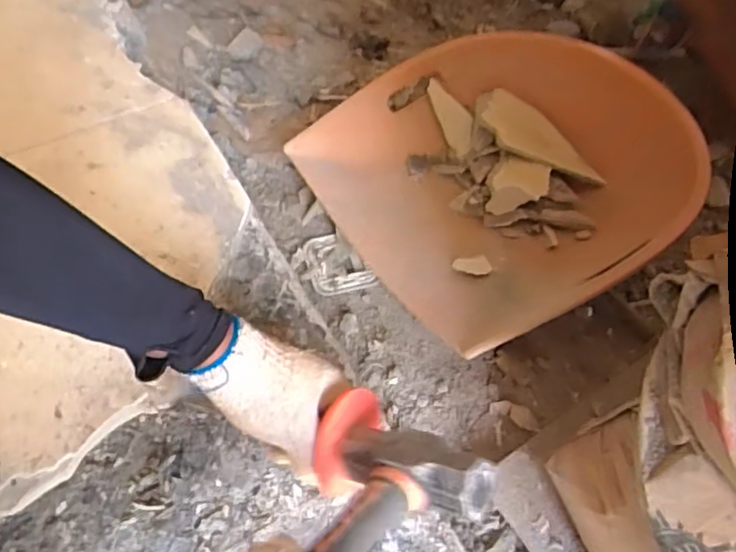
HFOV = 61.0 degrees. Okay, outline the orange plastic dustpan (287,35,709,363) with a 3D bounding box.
[{"bbox_3d":[0.157,-0.133,0.757,0.407,0.119,0.398,-30,61,-20],"label":"orange plastic dustpan"}]

